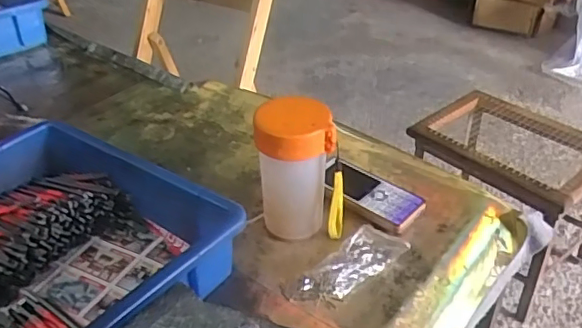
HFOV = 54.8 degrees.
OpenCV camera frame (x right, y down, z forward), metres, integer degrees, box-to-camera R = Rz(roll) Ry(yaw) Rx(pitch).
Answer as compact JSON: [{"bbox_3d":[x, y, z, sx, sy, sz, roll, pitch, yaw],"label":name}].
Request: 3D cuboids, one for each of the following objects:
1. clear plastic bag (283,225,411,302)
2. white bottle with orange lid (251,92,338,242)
[{"bbox_3d":[0.050,0.092,0.521,0.113,0.021,0.054,-24,42,-30],"label":"clear plastic bag"},{"bbox_3d":[0.002,0.013,0.537,0.067,0.136,0.058,-3,35,-4],"label":"white bottle with orange lid"}]

